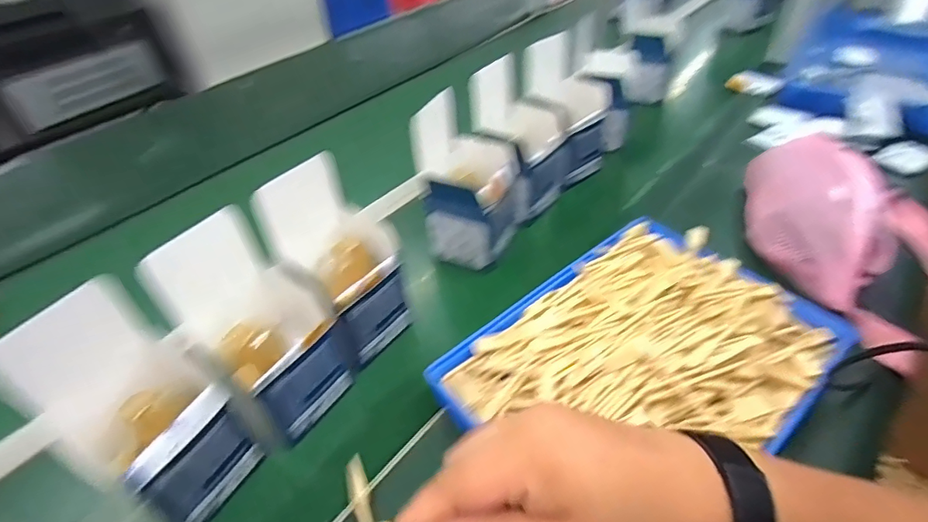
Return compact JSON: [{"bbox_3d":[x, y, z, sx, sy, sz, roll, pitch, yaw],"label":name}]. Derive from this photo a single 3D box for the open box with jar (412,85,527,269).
[{"bbox_3d":[-0.001,-0.094,0.563,0.112,0.154,0.111,17,51,21],"label":"open box with jar"}]

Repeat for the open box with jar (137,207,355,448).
[{"bbox_3d":[-0.172,0.054,0.408,0.105,0.166,0.099,33,58,31],"label":"open box with jar"}]

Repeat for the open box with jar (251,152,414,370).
[{"bbox_3d":[-0.111,0.002,0.464,0.087,0.177,0.100,28,55,28],"label":"open box with jar"}]

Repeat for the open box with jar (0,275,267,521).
[{"bbox_3d":[-0.230,0.110,0.357,0.094,0.166,0.108,18,51,22],"label":"open box with jar"}]

